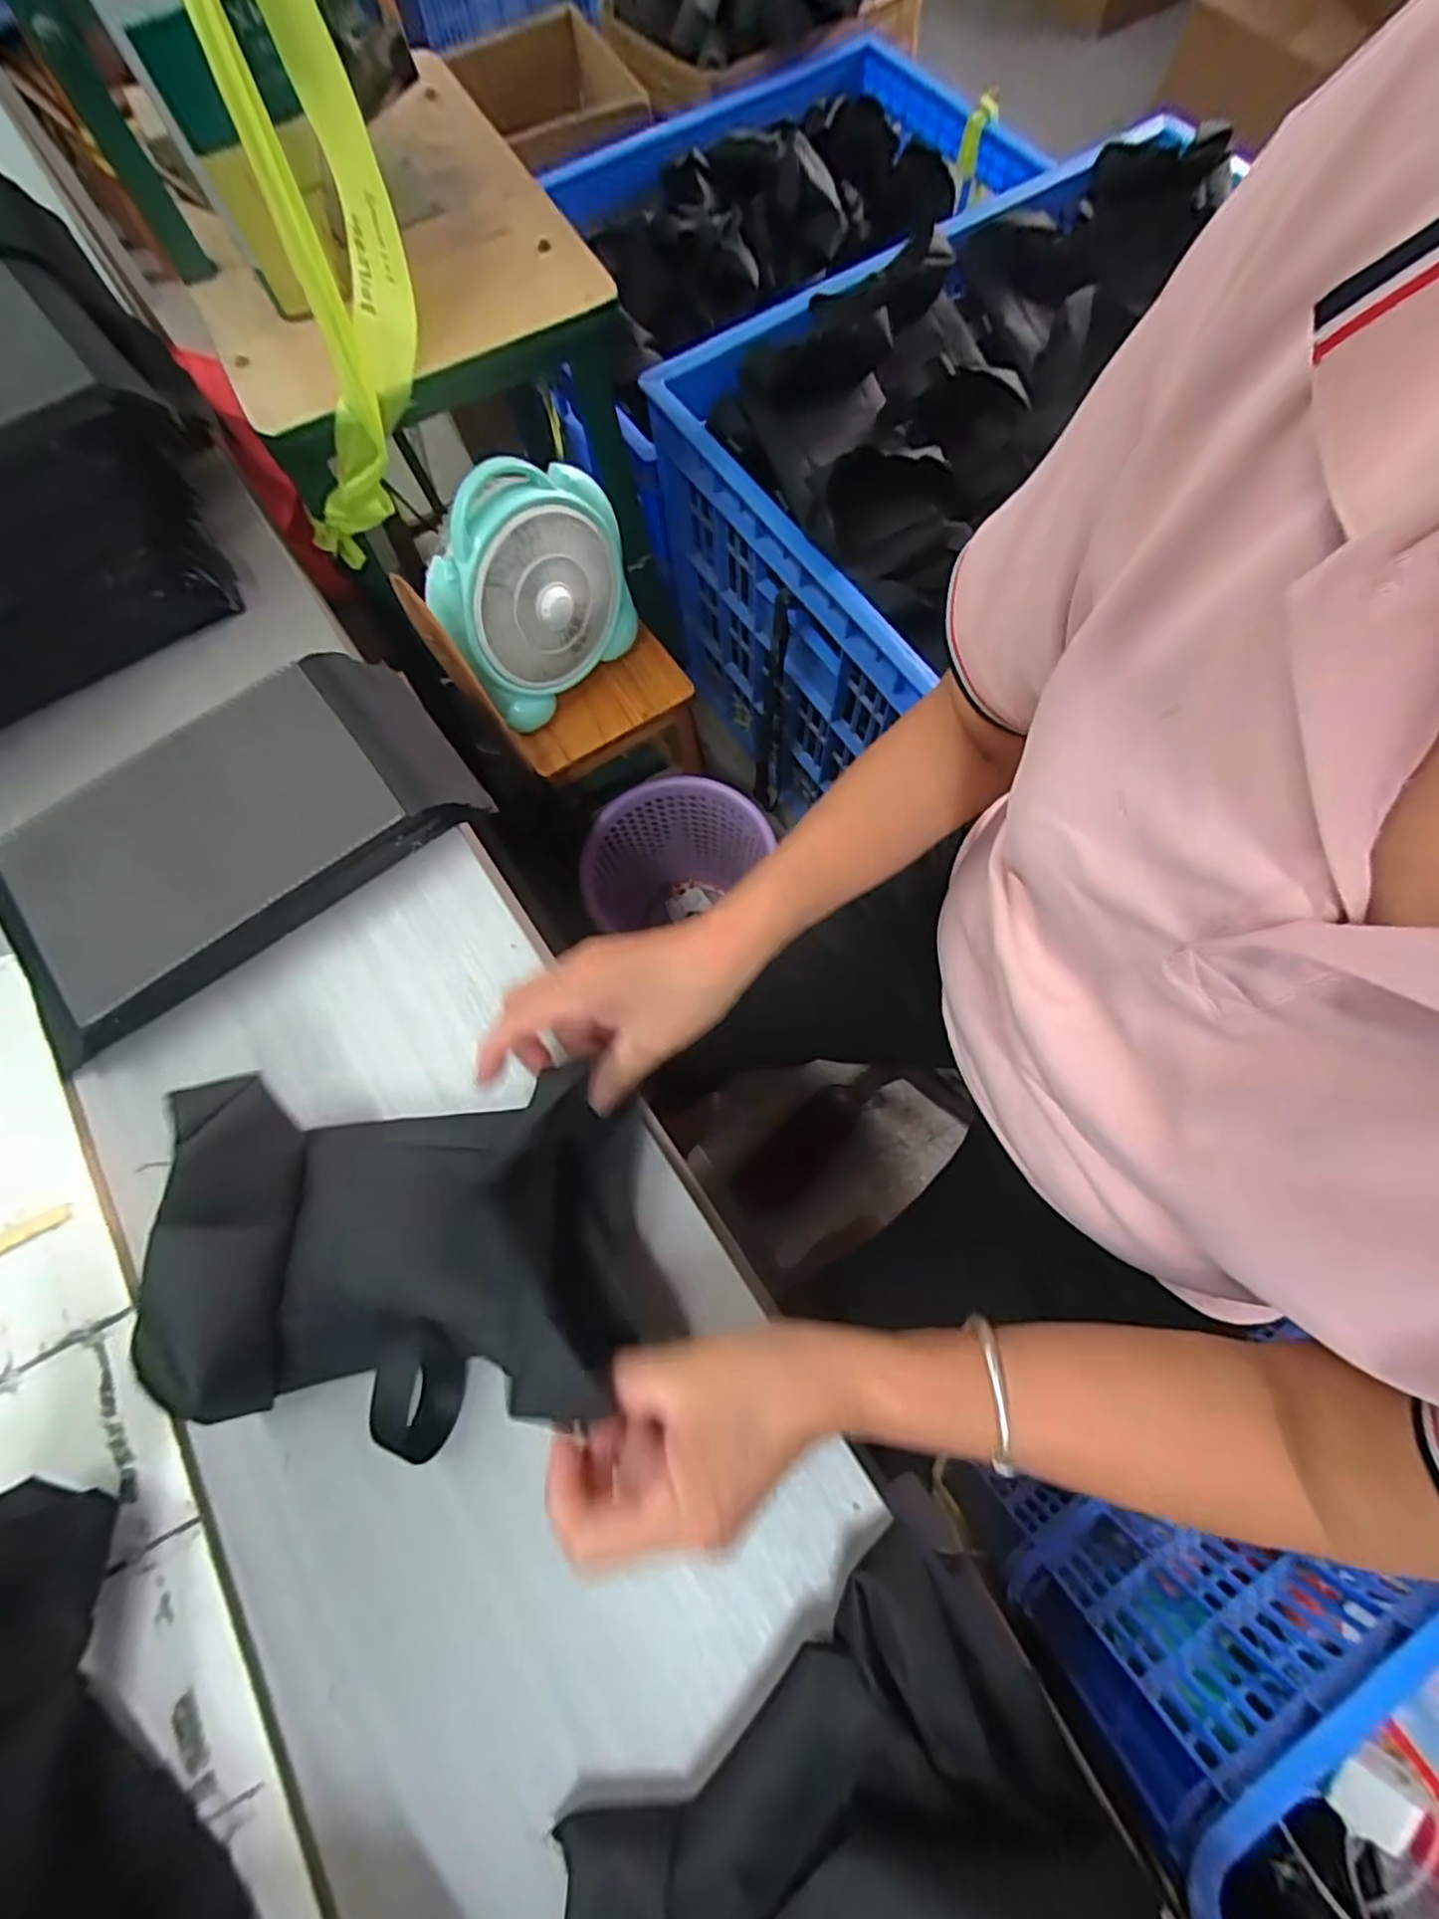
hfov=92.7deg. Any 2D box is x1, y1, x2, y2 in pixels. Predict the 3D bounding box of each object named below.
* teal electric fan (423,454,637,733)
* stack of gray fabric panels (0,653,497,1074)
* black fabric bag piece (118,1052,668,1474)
[{"bbox_3d":[-0.198,-0.400,0.748,0.224,0.245,0.075,-43,62,-10],"label":"teal electric fan"},{"bbox_3d":[-0.321,-0.079,0.452,0.304,0.050,0.161,-38,75,-9],"label":"stack of gray fabric panels"},{"bbox_3d":[-0.151,0.148,0.336,0.213,0.099,0.169,-4,72,1],"label":"black fabric bag piece"}]

